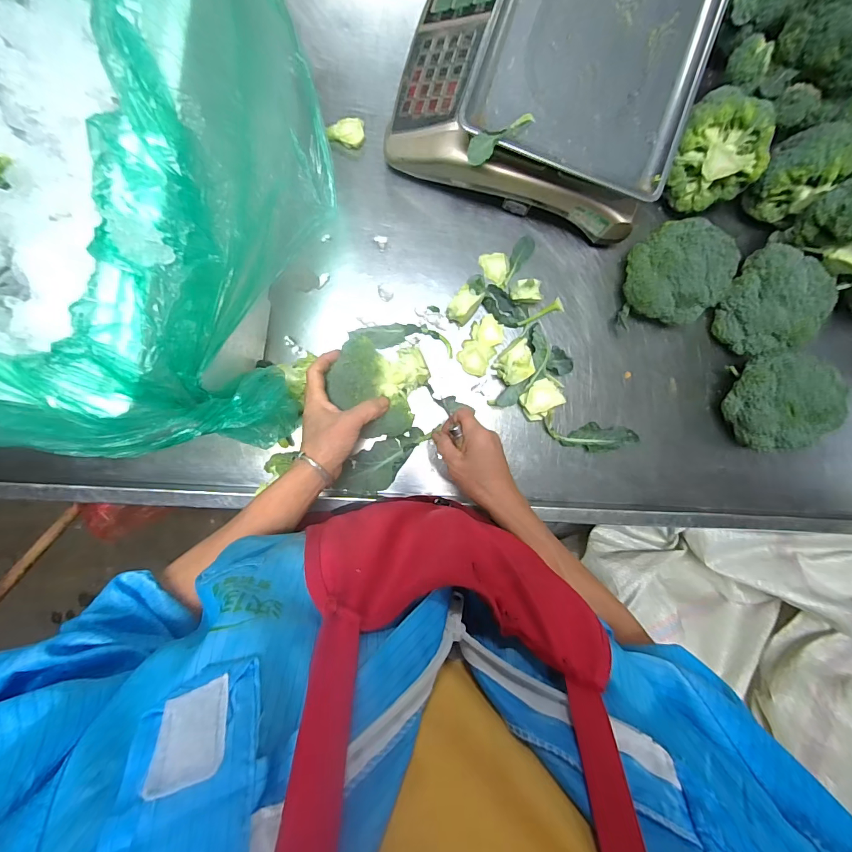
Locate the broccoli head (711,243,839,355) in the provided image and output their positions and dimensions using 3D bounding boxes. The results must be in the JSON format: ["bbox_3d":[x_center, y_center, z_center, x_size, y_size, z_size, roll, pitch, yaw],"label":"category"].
[{"bbox_3d":[0.464,-0.166,0.541,0.097,0.106,0.133,-29,93,-3],"label":"broccoli head"}]

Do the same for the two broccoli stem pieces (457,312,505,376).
[{"bbox_3d":[0.076,-0.113,0.546,0.044,0.024,0.081,28,89,-4],"label":"two broccoli stem pieces"}]

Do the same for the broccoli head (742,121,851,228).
[{"bbox_3d":[0.491,-0.329,0.514,0.099,0.101,0.092,-38,94,-2],"label":"broccoli head"}]

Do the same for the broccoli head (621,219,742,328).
[{"bbox_3d":[0.326,-0.199,0.529,0.101,0.108,0.127,-23,93,-3],"label":"broccoli head"}]

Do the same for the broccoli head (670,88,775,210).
[{"bbox_3d":[0.363,-0.349,0.502,0.094,0.084,0.111,-19,93,-3],"label":"broccoli head"}]

